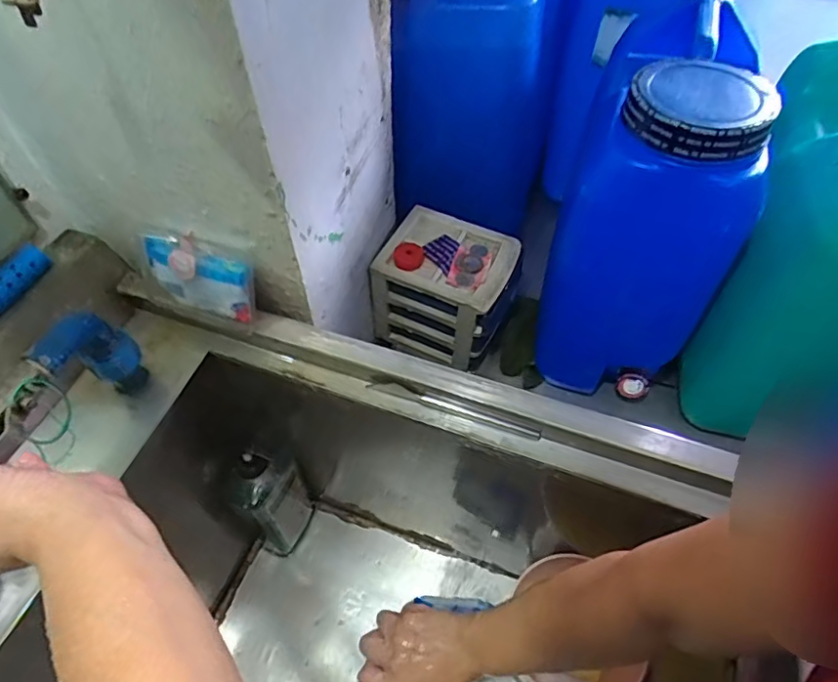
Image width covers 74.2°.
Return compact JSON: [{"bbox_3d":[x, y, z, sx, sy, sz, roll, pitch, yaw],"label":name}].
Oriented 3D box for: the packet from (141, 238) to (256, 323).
[{"bbox_3d":[-0.208,-0.061,0.523,0.111,0.066,0.021,26,37,-2],"label":"packet"}]

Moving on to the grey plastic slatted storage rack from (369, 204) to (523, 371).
[{"bbox_3d":[0.038,-0.067,0.780,0.183,0.151,0.138,21,57,14],"label":"grey plastic slatted storage rack"}]

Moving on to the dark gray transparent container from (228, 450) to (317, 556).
[{"bbox_3d":[-0.198,0.213,0.737,0.055,0.246,0.090,20,57,13],"label":"dark gray transparent container"}]

